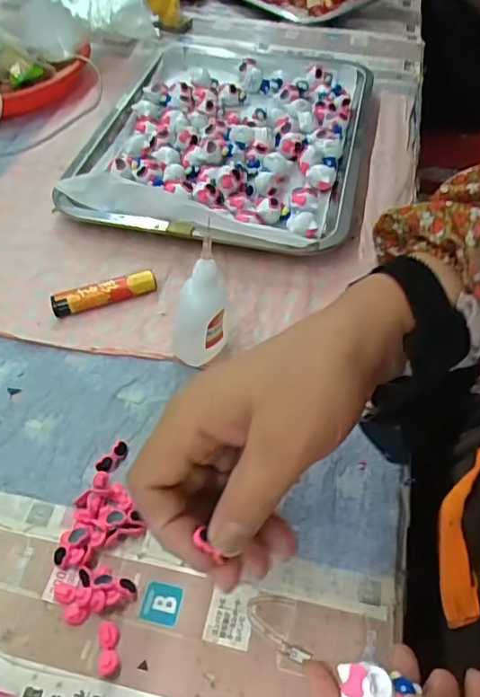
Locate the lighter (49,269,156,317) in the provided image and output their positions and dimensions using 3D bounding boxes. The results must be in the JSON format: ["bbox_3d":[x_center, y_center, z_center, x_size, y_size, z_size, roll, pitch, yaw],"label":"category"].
[{"bbox_3d":[-0.104,-0.043,0.427,0.078,0.014,0.018,-16,53,-16],"label":"lighter"}]

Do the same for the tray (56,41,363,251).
[{"bbox_3d":[-0.014,-0.212,0.541,0.262,0.045,0.307,11,51,6],"label":"tray"}]

